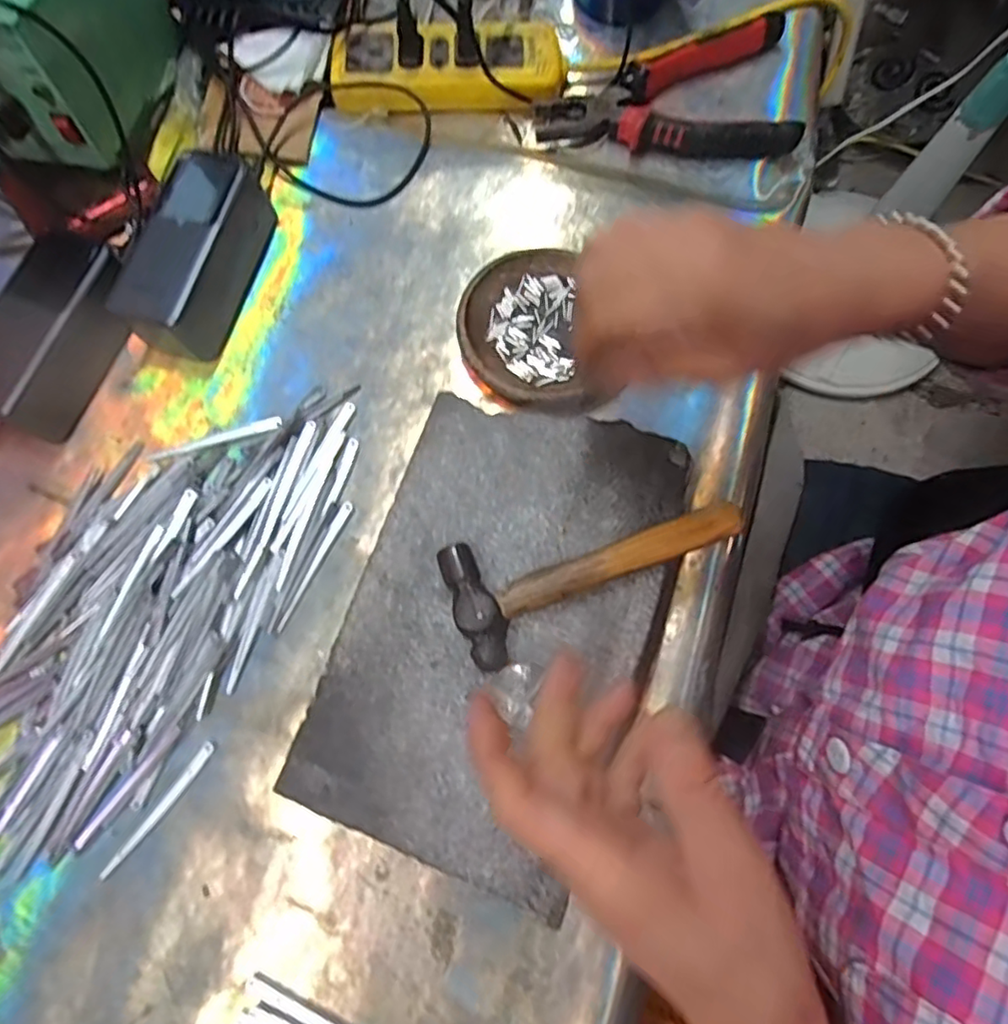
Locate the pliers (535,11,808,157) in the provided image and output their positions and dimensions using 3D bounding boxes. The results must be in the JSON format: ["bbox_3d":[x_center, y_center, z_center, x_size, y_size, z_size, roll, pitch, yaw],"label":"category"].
[{"bbox_3d":[0.126,-0.333,0.474,0.194,0.020,0.116,4,75,2],"label":"pliers"}]

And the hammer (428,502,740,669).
[{"bbox_3d":[0.048,0.026,0.319,0.153,0.020,0.062,-19,76,-4],"label":"hammer"}]

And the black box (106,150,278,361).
[{"bbox_3d":[-0.212,-0.173,0.421,0.064,0.052,0.138,15,76,5],"label":"black box"}]

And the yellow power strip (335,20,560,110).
[{"bbox_3d":[-0.043,-0.345,0.474,0.174,0.028,0.063,-1,75,1],"label":"yellow power strip"}]

